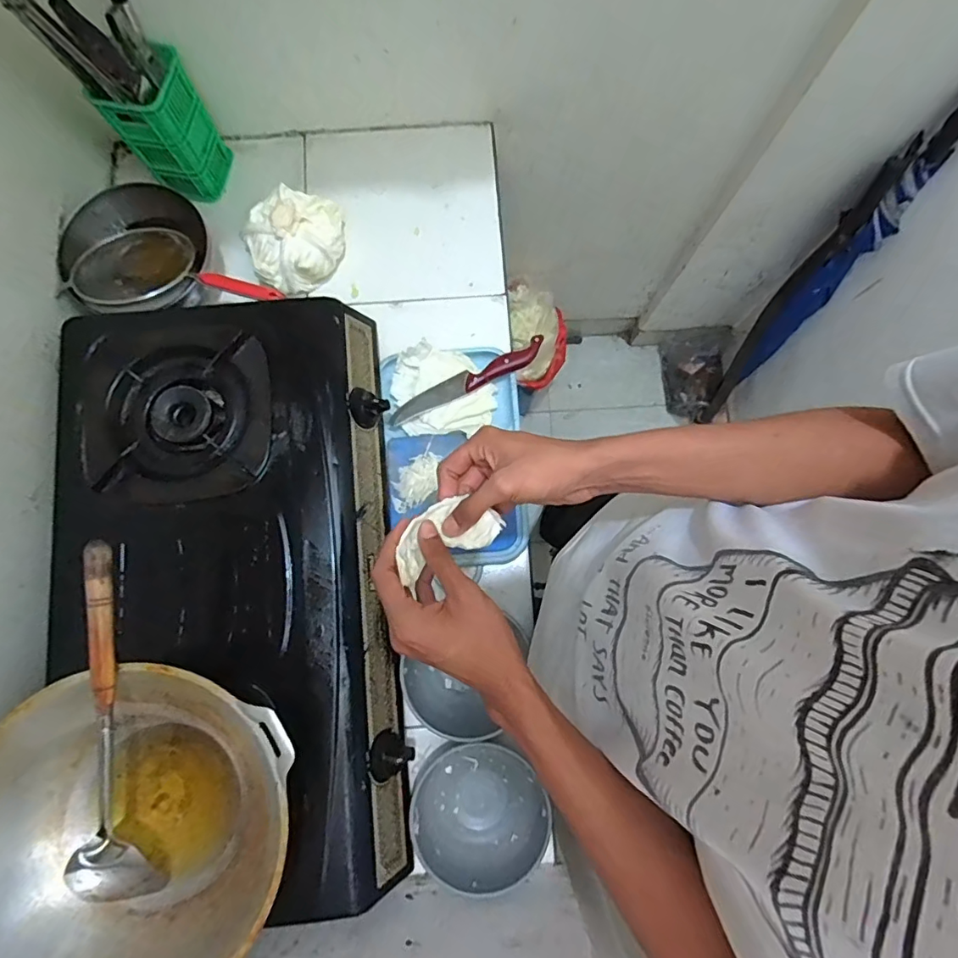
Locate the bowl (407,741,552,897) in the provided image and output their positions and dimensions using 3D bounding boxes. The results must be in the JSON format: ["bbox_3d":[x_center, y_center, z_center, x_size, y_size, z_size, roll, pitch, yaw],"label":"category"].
[{"bbox_3d":[-0.001,0.424,0.667,0.172,0.065,0.160,10,61,-18],"label":"bowl"}]

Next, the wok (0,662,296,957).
[{"bbox_3d":[-0.323,0.323,0.495,0.286,0.093,0.292,0,80,-1],"label":"wok"}]

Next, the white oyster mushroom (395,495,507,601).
[{"bbox_3d":[-0.026,0.043,0.429,0.090,0.029,0.049,-27,81,-5],"label":"white oyster mushroom"}]

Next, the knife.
[{"bbox_3d":[-0.015,-0.137,0.742,0.236,0.024,0.030,-26,81,-5],"label":"knife"}]

